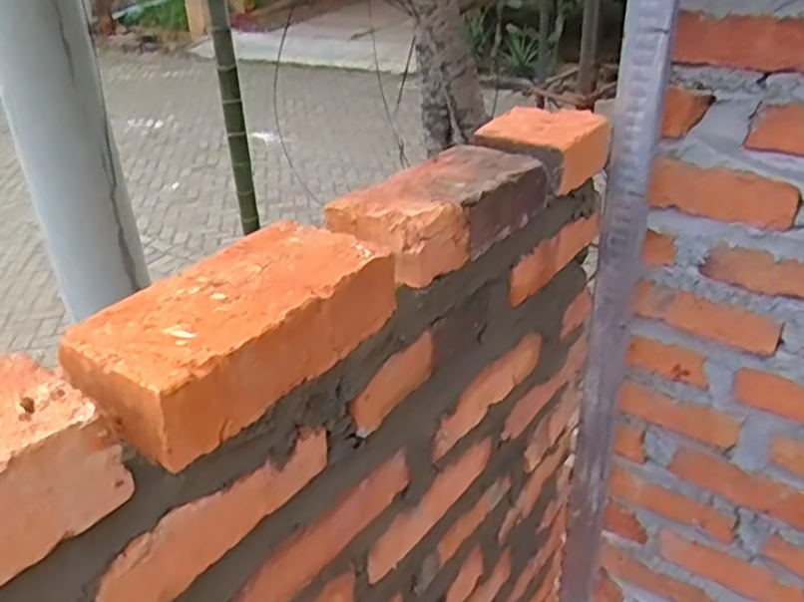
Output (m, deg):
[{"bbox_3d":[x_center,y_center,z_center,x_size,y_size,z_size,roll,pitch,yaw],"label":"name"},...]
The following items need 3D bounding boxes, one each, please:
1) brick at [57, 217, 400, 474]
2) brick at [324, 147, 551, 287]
[{"bbox_3d":[-0.081,0.011,0.361,0.078,0.043,0.159,18,34,31],"label":"brick"},{"bbox_3d":[0.028,-0.064,0.486,0.080,0.039,0.177,22,37,36],"label":"brick"}]

